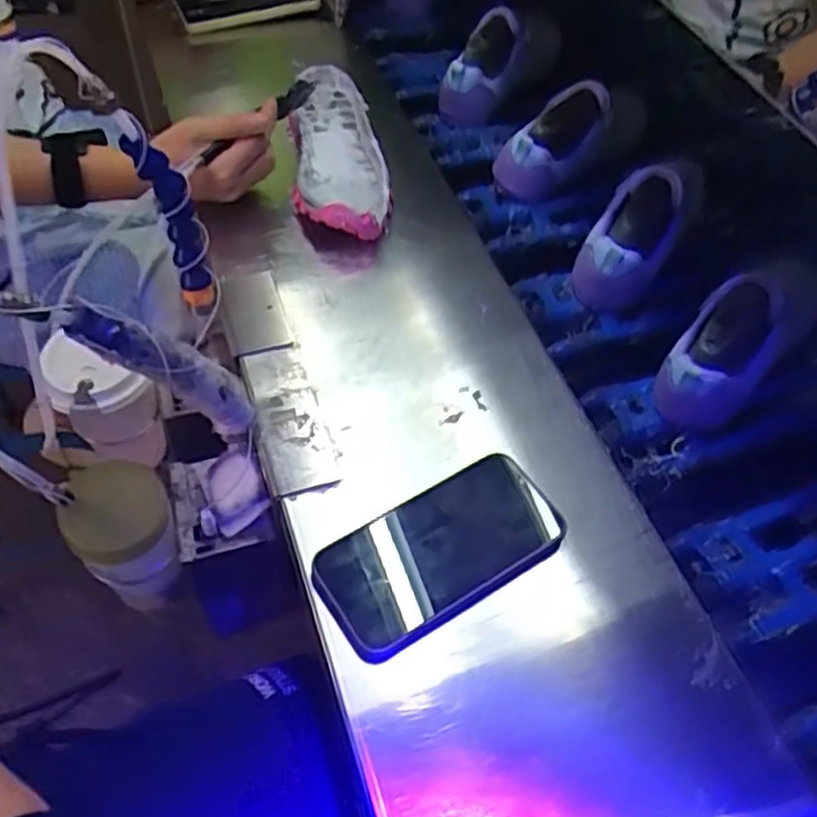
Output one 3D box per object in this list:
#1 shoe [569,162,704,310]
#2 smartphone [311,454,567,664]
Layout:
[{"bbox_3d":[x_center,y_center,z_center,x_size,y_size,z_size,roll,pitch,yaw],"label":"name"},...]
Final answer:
[{"bbox_3d":[0.202,-0.156,0.695,0.073,0.093,0.140,36,91,20],"label":"shoe"},{"bbox_3d":[0.022,0.092,0.501,0.164,0.018,0.080,-27,59,-24],"label":"smartphone"}]

